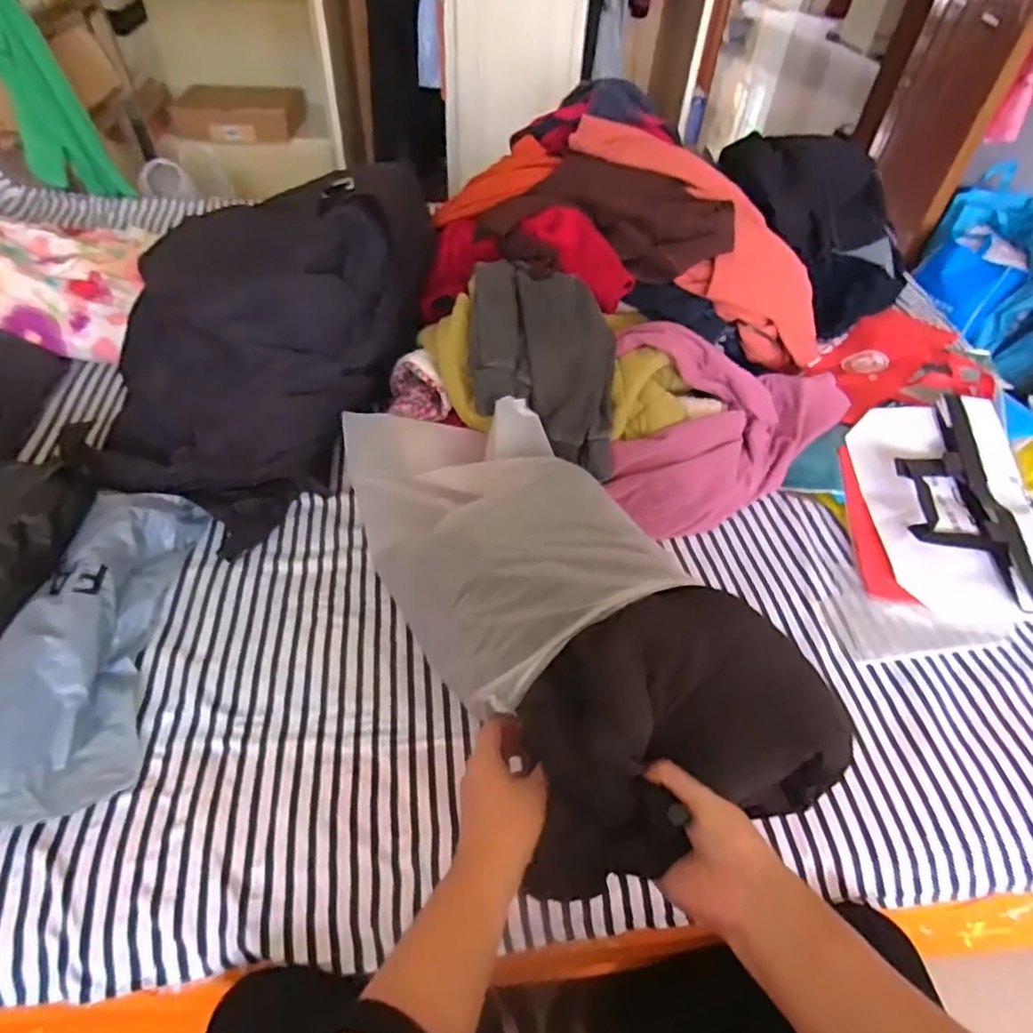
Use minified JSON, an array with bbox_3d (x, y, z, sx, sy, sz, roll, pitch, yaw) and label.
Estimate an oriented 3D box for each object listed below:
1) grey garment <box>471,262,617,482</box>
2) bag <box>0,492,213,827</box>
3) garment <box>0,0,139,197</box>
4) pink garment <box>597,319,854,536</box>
[{"bbox_3d":[0.032,-0.218,0.867,0.188,0.148,0.263,-2,48,-5],"label":"grey garment"},{"bbox_3d":[-0.458,0.143,0.705,0.181,0.106,0.427,9,47,6],"label":"bag"},{"bbox_3d":[-0.969,-0.841,1.289,0.165,0.361,0.059,-21,53,-21],"label":"garment"},{"bbox_3d":[0.328,-0.141,0.889,0.408,0.195,0.211,-11,50,-13],"label":"pink garment"}]

